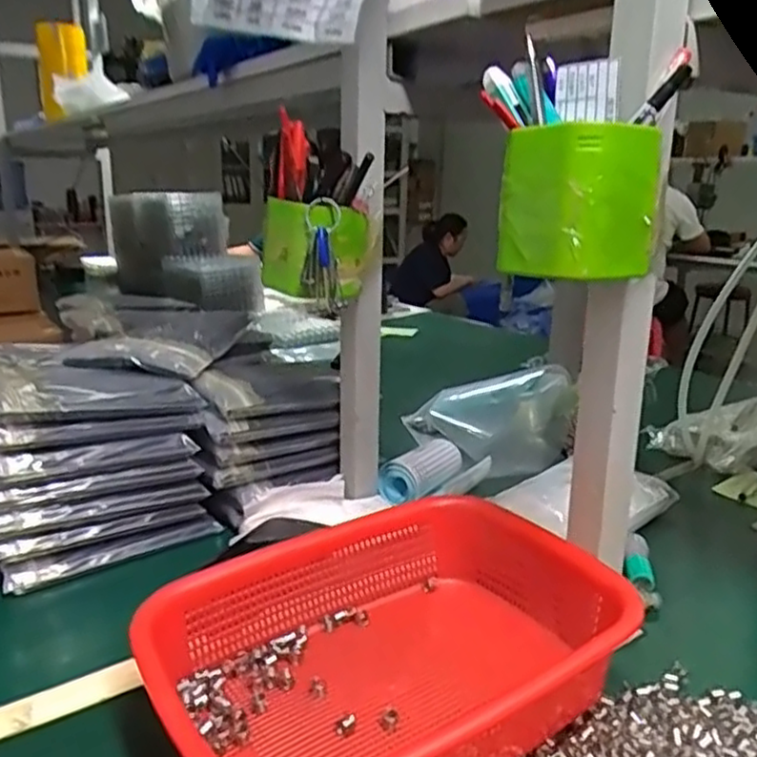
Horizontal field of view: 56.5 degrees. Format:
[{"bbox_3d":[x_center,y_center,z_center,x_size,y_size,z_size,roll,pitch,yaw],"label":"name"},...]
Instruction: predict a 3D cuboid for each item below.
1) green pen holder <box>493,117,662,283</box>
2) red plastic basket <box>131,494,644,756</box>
[{"bbox_3d":[0.116,-0.099,0.400,0.071,0.077,0.064,-8,18,-30],"label":"green pen holder"},{"bbox_3d":[0.010,0.169,0.444,0.271,0.080,0.203,-9,19,-32],"label":"red plastic basket"}]

